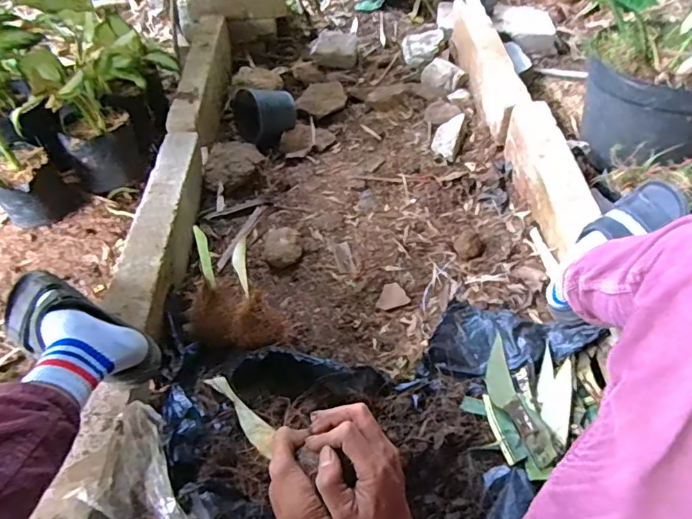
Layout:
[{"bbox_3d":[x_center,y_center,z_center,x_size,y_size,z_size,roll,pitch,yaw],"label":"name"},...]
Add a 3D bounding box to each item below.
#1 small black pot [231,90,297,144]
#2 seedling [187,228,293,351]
[{"bbox_3d":[-0.217,-0.395,1.362,0.134,0.133,0.172,-27,51,-22],"label":"small black pot"},{"bbox_3d":[-0.204,0.062,0.910,0.166,0.192,0.198,-19,48,-16],"label":"seedling"}]

